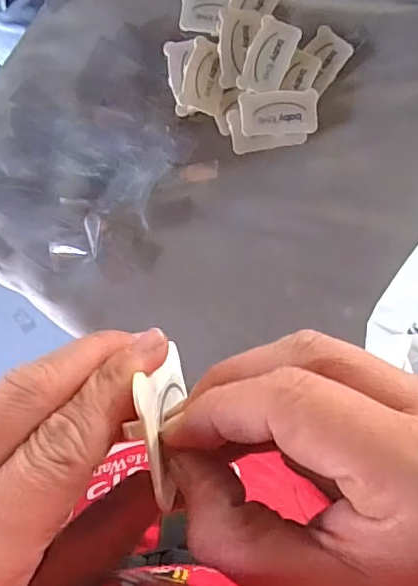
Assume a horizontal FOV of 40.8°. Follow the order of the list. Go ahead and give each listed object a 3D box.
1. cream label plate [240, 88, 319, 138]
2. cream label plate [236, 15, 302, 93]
[{"bbox_3d":[0.068,-0.176,0.548,0.074,0.005,0.042,-1,95,0],"label":"cream label plate"},{"bbox_3d":[0.059,-0.231,0.551,0.040,0.004,0.074,22,91,1],"label":"cream label plate"}]

